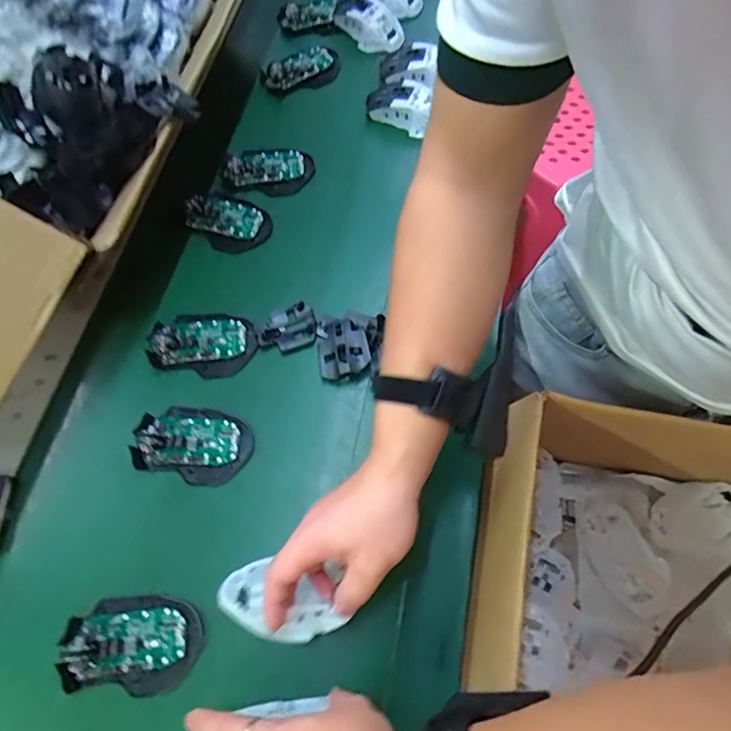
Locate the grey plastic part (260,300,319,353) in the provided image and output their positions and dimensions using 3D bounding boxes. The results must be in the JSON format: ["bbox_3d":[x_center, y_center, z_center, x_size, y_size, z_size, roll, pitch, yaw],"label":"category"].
[{"bbox_3d":[-0.085,-0.041,0.550,0.061,0.008,0.052,-17,68,-4],"label":"grey plastic part"}]

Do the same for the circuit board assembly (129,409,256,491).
[{"bbox_3d":[-0.172,0.075,0.492,0.111,0.026,0.072,13,69,8],"label":"circuit board assembly"}]

